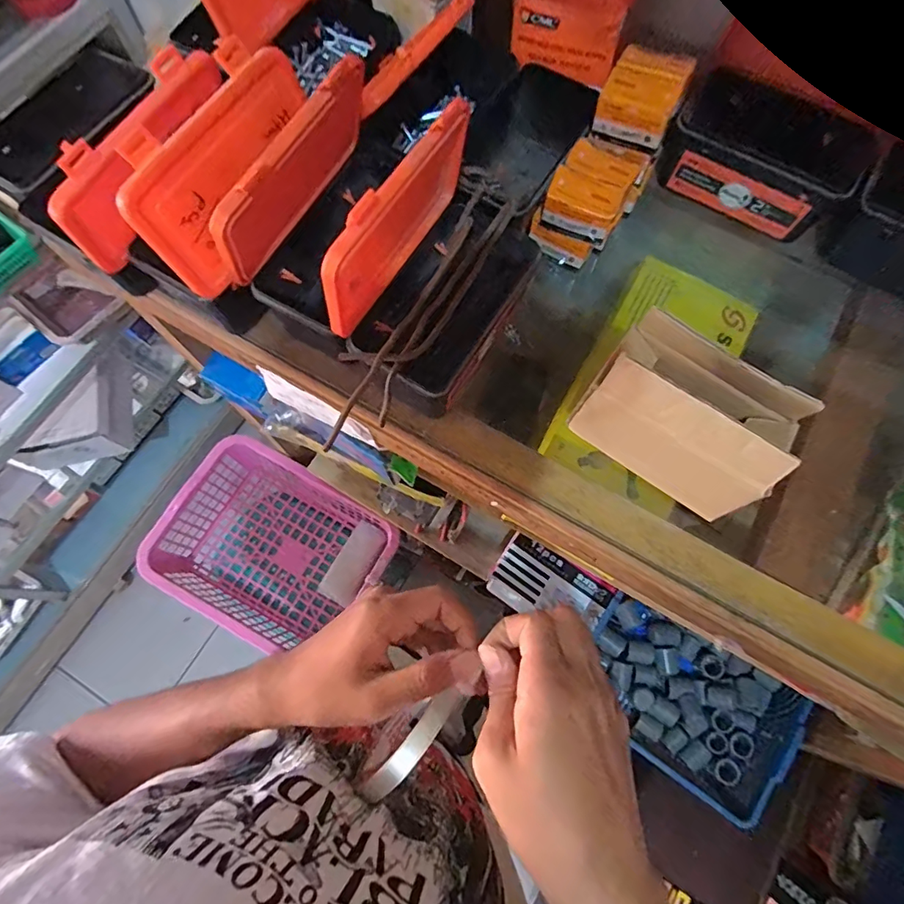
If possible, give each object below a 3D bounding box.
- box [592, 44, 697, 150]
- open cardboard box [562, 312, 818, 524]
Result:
[{"bbox_3d":[0.137,-0.255,0.356,0.052,0.033,0.058,23,73,7],"label":"box"},{"bbox_3d":[0.153,-0.024,0.323,0.120,0.084,0.068,34,75,10],"label":"open cardboard box"}]

